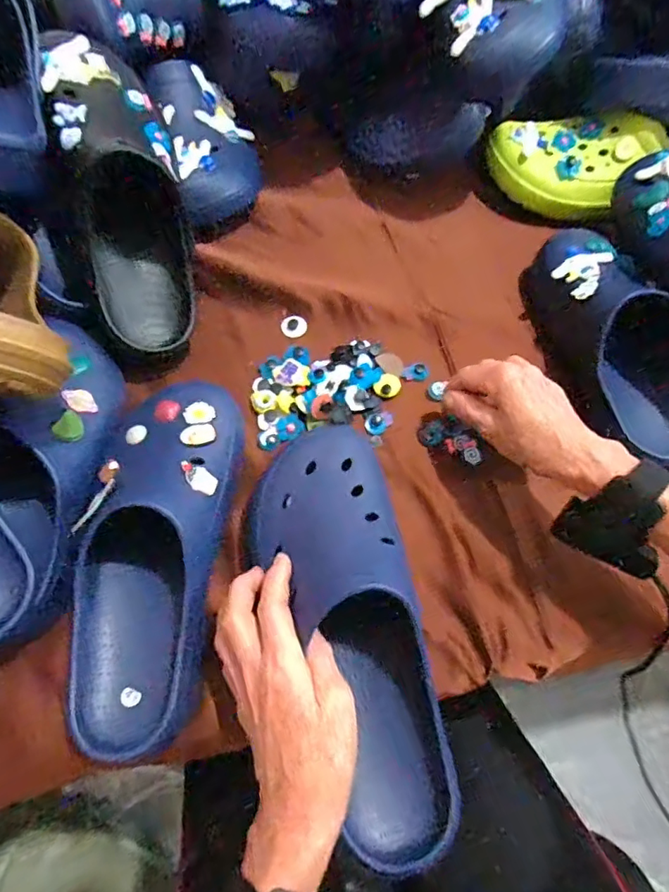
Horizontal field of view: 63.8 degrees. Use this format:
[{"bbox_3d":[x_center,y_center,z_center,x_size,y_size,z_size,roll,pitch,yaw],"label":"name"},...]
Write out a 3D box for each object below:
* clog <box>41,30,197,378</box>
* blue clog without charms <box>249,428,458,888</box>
[{"bbox_3d":[-0.181,-0.215,0.483,0.089,0.100,0.276,-10,101,-5],"label":"clog"},{"bbox_3d":[0.013,0.115,0.361,0.103,0.073,0.286,-15,72,-8],"label":"blue clog without charms"}]

